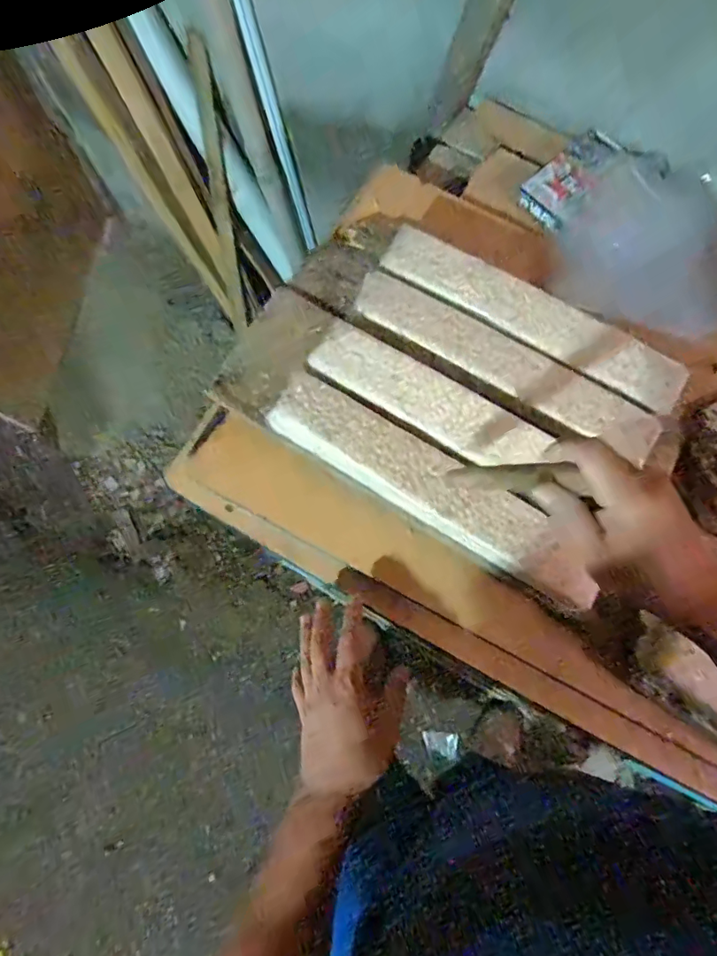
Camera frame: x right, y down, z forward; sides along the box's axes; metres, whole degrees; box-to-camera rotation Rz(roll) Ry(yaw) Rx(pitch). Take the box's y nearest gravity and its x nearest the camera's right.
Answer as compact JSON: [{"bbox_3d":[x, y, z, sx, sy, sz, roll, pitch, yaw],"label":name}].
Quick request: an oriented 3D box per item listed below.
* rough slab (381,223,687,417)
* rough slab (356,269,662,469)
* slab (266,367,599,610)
[{"bbox_3d":[0.203,-0.186,0.576,0.366,0.023,0.069,30,77,6],"label":"rough slab"},{"bbox_3d":[0.165,-0.127,0.554,0.361,0.020,0.073,28,77,6],"label":"rough slab"},{"bbox_3d":[0.076,0.010,0.509,0.361,0.036,0.076,33,78,7],"label":"slab"}]

